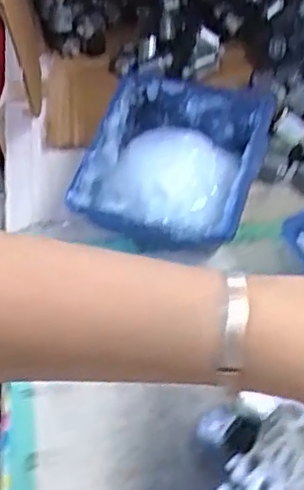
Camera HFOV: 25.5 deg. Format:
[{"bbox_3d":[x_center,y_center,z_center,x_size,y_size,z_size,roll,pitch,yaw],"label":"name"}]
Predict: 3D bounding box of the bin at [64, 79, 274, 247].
[{"bbox_3d":[0.015,-0.056,0.442,0.103,0.040,0.134,12,49,13],"label":"bin"}]

